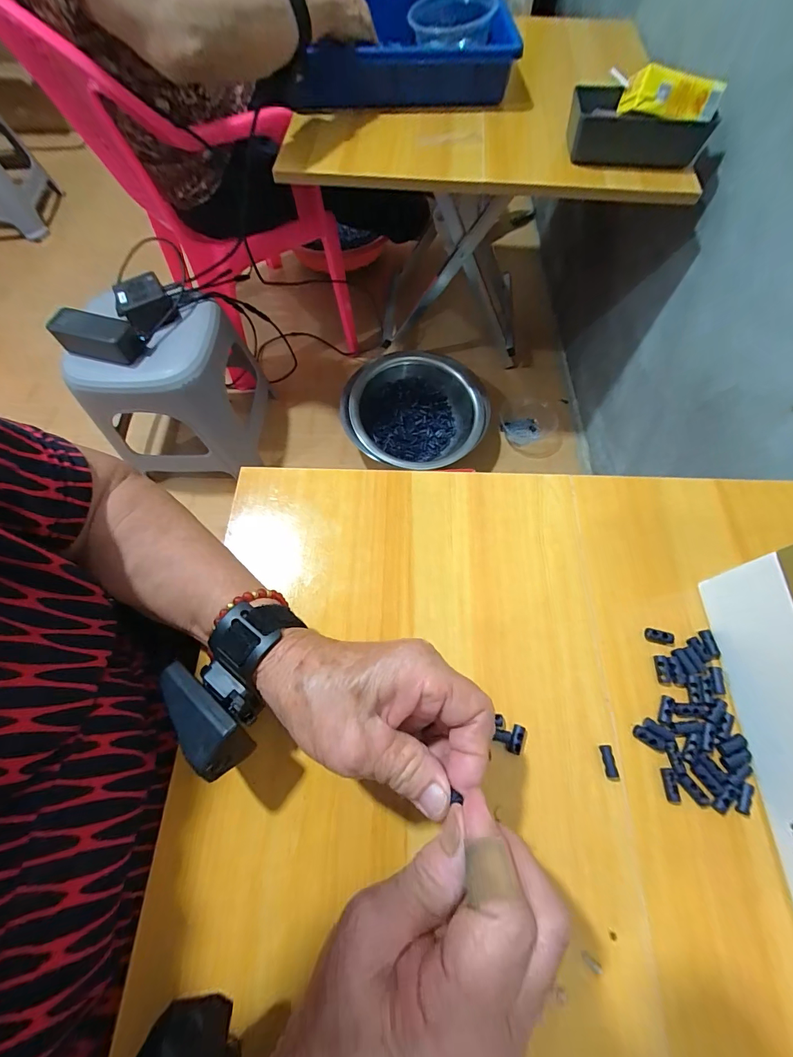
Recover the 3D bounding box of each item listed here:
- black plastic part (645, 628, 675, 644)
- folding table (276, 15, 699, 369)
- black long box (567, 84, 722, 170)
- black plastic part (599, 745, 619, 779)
[{"bbox_3d":[0.197,0.081,0.296,0.020,0.007,0.008,11,67,6],"label":"black plastic part"},{"bbox_3d":[0.130,-0.599,0.861,0.586,0.492,0.509,1,67,1],"label":"folding table"},{"bbox_3d":[0.331,-0.549,0.549,0.183,0.056,0.065,6,67,4],"label":"black long box"},{"bbox_3d":[0.142,0.155,0.263,0.007,0.006,0.019,-1,66,0],"label":"black plastic part"}]

